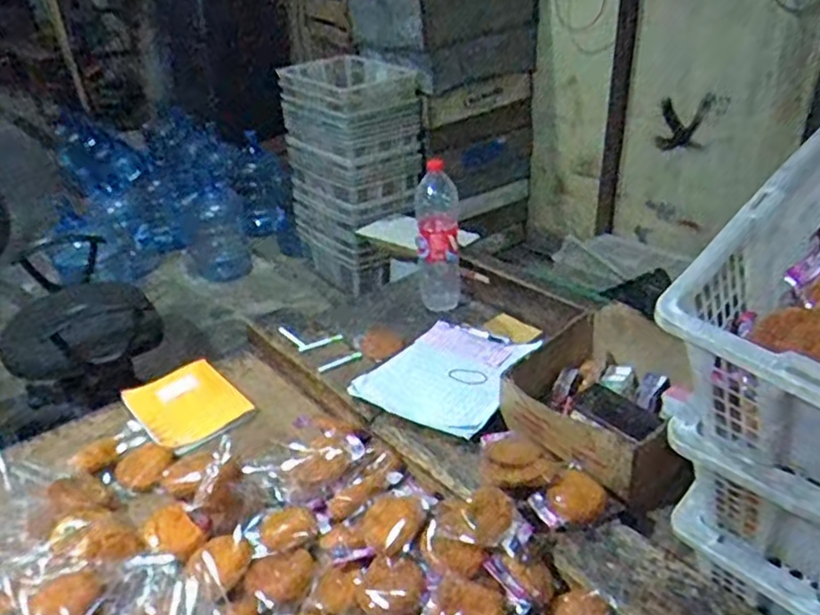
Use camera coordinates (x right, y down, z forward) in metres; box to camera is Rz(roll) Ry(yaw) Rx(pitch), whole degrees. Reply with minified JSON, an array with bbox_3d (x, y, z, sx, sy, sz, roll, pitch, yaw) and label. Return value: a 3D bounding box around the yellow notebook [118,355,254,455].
[{"bbox_3d":[-0.387,0.169,1.140,0.160,0.014,0.221,-30,43,-31],"label":"yellow notebook"}]

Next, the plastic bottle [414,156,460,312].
[{"bbox_3d":[0.060,-0.129,1.367,0.090,0.317,0.077,-2,30,0],"label":"plastic bottle"}]

